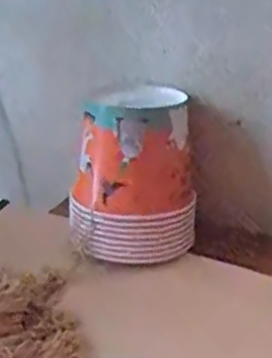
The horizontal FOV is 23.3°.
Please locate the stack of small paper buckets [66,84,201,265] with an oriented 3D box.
[{"bbox_3d":[-0.011,-0.011,0.855,0.163,0.187,0.167,-4,28,2],"label":"stack of small paper buckets"}]

